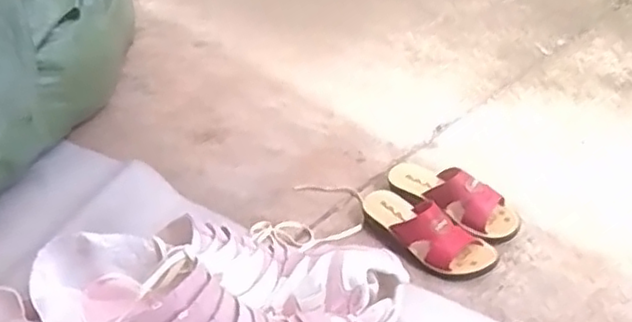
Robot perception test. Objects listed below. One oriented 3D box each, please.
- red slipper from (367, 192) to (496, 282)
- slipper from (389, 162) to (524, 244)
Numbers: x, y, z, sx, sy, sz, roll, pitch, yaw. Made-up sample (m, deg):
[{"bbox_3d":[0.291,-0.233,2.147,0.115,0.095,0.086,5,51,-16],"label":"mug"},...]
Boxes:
[{"bbox_3d":[0.165,0.099,1.030,0.088,0.082,0.227,-33,46,-27],"label":"red slipper"},{"bbox_3d":[0.219,0.052,1.086,0.093,0.077,0.228,-35,47,-28],"label":"slipper"}]

